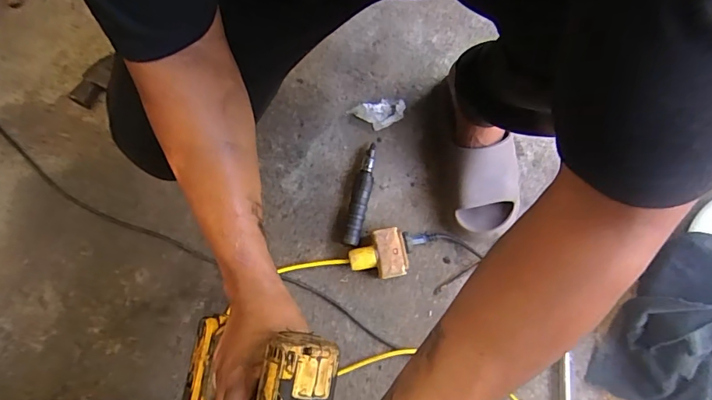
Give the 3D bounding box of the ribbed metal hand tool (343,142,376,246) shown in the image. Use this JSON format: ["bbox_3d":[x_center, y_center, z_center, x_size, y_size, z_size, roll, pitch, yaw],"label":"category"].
[{"bbox_3d":[0.008,-0.009,0.742,0.030,0.029,0.166,13,77,5],"label":"ribbed metal hand tool"}]

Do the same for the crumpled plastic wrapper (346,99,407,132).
[{"bbox_3d":[0.037,-0.147,0.775,0.095,0.020,0.048,-16,79,-4],"label":"crumpled plastic wrapper"}]

